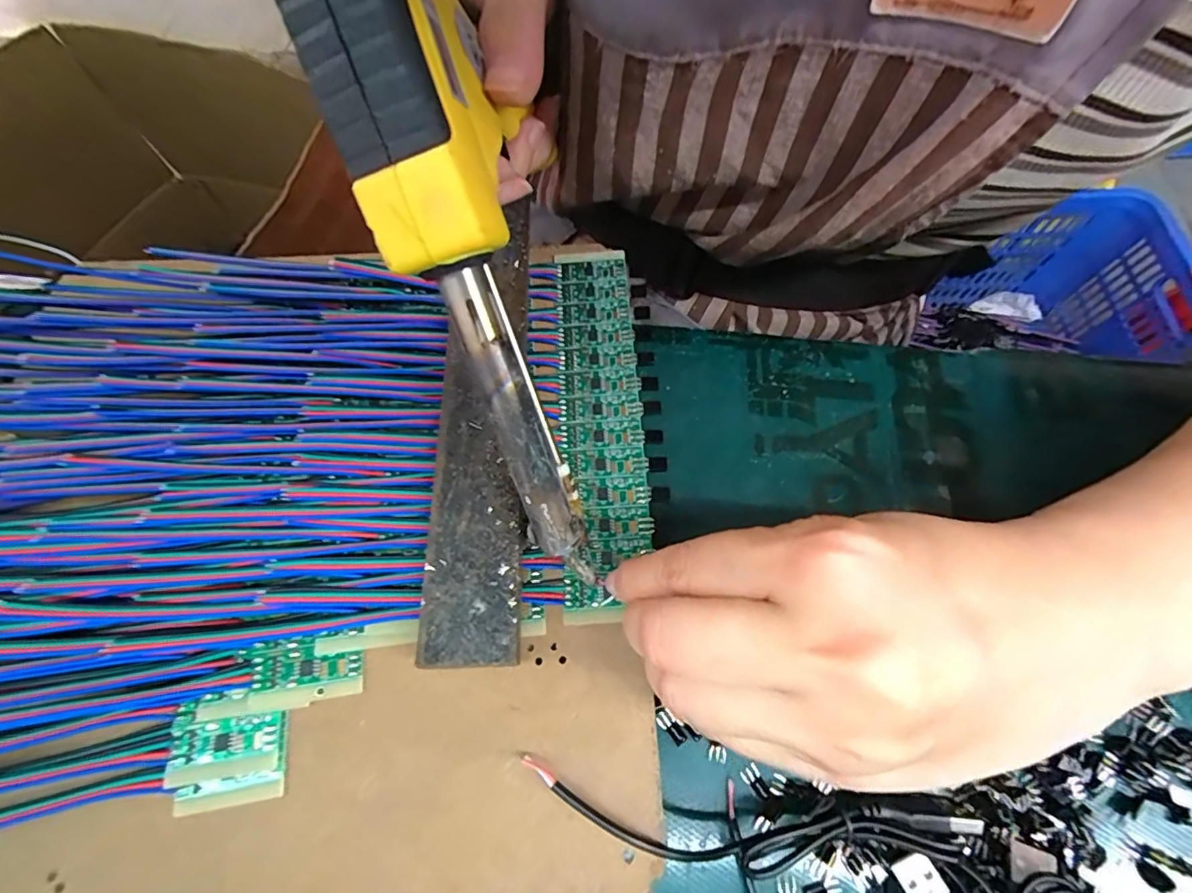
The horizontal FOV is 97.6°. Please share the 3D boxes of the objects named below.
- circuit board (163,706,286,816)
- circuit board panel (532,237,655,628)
[{"bbox_3d":[-0.116,0.097,0.164,0.034,0.005,0.028,-9,65,-3],"label":"circuit board"},{"bbox_3d":[0.000,-0.017,0.214,0.036,0.004,0.167,-3,66,0],"label":"circuit board panel"}]

